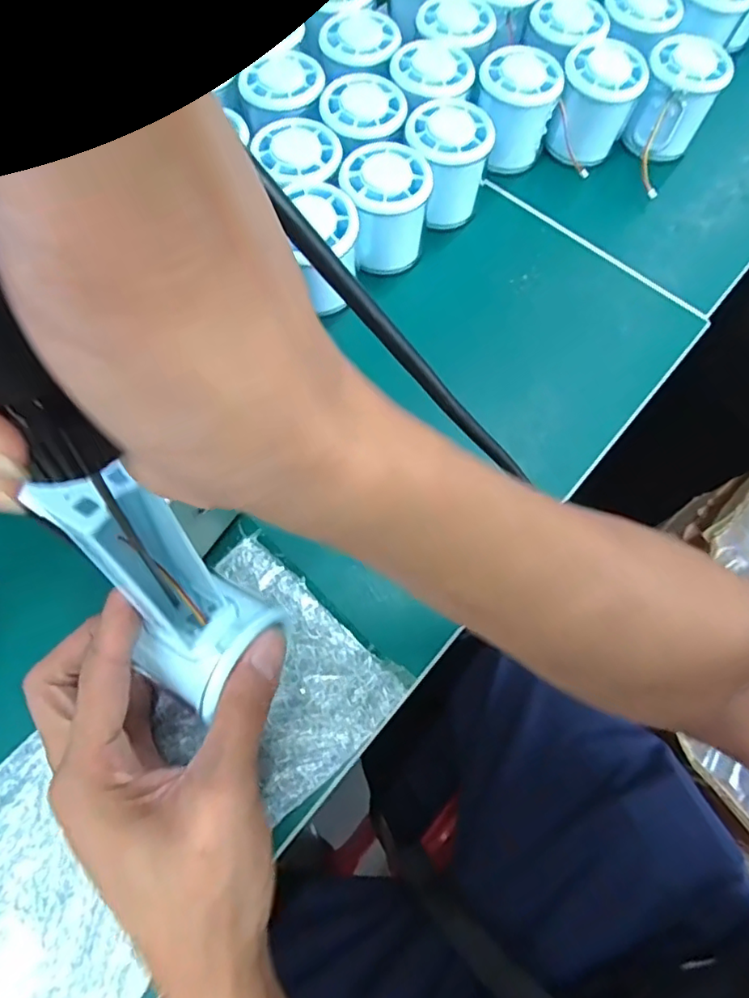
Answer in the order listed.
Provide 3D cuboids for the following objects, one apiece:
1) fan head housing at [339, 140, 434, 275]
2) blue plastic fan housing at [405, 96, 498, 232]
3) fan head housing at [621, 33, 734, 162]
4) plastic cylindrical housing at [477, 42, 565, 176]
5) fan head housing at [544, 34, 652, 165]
[{"bbox_3d":[0.007,-0.189,0.372,0.053,0.057,0.052,0,68,-1],"label":"fan head housing"},{"bbox_3d":[0.049,-0.225,0.388,0.053,0.060,0.059,6,68,1],"label":"blue plastic fan housing"},{"bbox_3d":[0.217,-0.288,0.410,0.051,0.056,0.052,25,70,8],"label":"fan head housing"},{"bbox_3d":[0.100,-0.277,0.406,0.053,0.057,0.048,15,69,5],"label":"plastic cylindrical housing"},{"bbox_3d":[0.159,-0.284,0.408,0.055,0.056,0.057,20,69,7],"label":"fan head housing"}]

